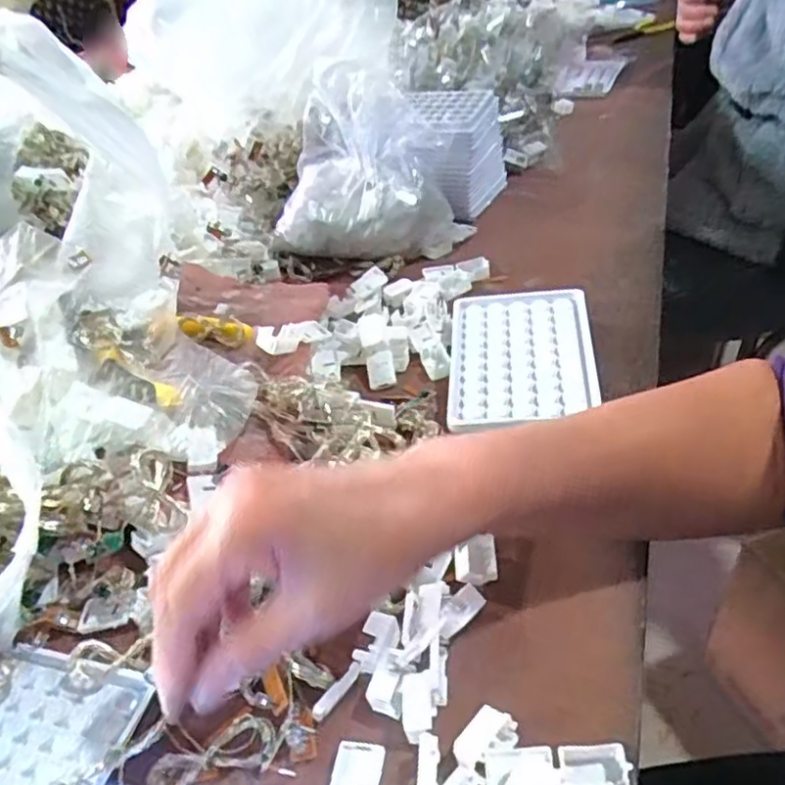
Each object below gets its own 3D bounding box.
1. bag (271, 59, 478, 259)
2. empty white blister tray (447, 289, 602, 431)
[{"bbox_3d":[-0.029,-0.190,0.594,0.162,0.143,0.079,6,42,17],"label":"bag"},{"bbox_3d":[0.088,-0.023,0.472,0.096,0.025,0.128,-2,40,9],"label":"empty white blister tray"}]

